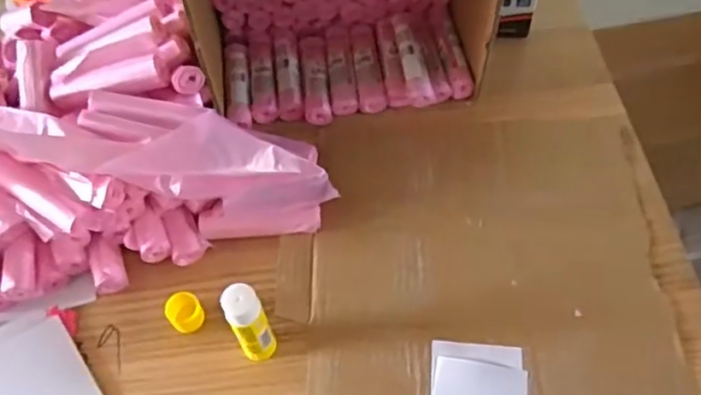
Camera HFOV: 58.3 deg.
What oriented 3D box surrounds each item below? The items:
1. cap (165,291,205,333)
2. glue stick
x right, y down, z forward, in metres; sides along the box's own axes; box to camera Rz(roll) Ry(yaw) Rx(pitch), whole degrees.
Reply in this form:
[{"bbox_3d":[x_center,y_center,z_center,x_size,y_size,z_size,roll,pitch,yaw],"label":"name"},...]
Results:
[{"bbox_3d":[-0.151,0.105,0.576,0.030,0.025,0.029,-2,58,3],"label":"cap"},{"bbox_3d":[-0.084,0.107,0.526,0.029,0.101,0.030,-2,58,3],"label":"glue stick"}]

